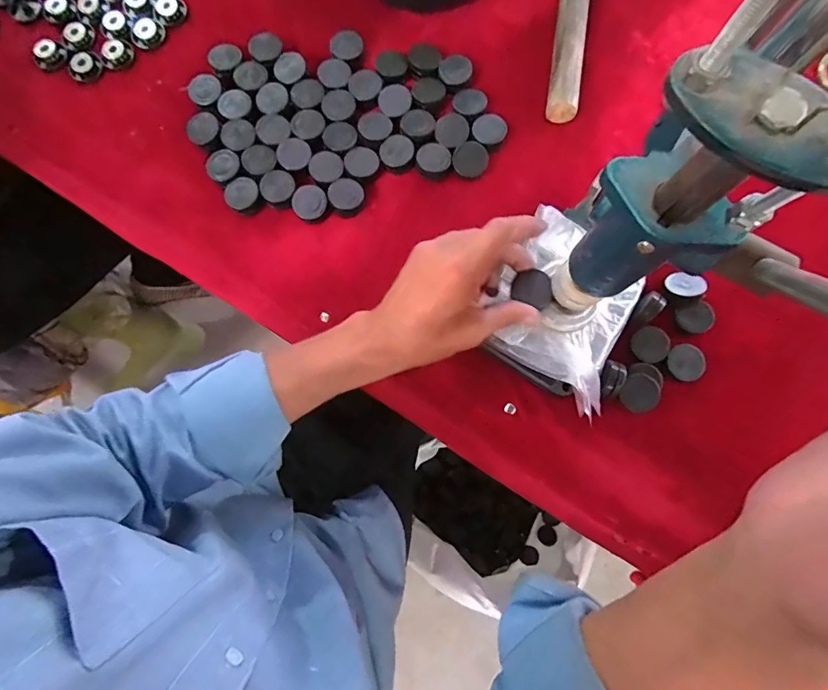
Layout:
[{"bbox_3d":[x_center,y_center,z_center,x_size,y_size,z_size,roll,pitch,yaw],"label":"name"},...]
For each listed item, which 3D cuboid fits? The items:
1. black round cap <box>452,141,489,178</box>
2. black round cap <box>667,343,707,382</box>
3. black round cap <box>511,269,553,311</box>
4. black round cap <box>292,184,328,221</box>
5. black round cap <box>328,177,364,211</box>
[{"bbox_3d":[0.054,-0.176,0.428,0.032,0.015,0.029,2,79,1],"label":"black round cap"},{"bbox_3d":[0.238,0.014,0.390,0.034,0.004,0.031,0,79,1],"label":"black round cap"},{"bbox_3d":[0.095,-0.046,0.360,0.033,0.011,0.026,24,96,-6],"label":"black round cap"},{"bbox_3d":[-0.097,-0.132,0.418,0.030,0.009,0.031,0,79,1],"label":"black round cap"},{"bbox_3d":[-0.064,-0.141,0.422,0.031,0.014,0.028,-14,80,-2],"label":"black round cap"}]

